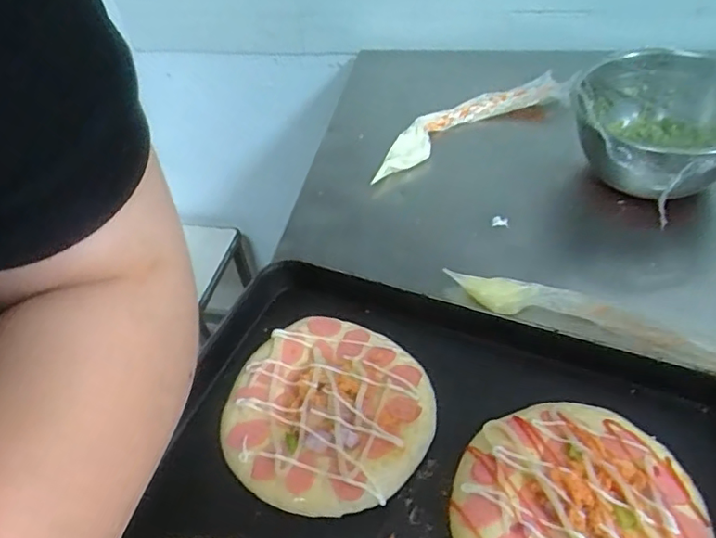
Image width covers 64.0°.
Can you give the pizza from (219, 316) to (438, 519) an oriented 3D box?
[{"bbox_3d":[-0.022,0.104,0.426,0.145,0.032,0.143,-3,47,3],"label":"pizza"}]

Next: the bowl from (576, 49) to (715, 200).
[{"bbox_3d":[0.303,-0.141,0.575,0.158,0.077,0.166,-3,47,3],"label":"bowl"}]

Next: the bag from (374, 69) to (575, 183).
[{"bbox_3d":[0.126,-0.167,0.684,0.276,0.045,0.063,-25,49,-14],"label":"bag"}]

